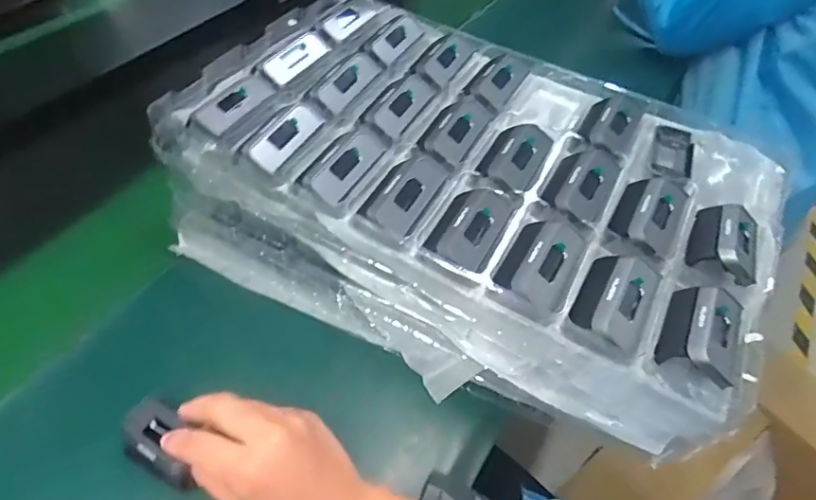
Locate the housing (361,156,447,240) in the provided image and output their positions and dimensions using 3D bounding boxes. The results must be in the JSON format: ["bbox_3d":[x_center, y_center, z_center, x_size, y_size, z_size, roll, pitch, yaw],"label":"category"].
[{"bbox_3d":[-0.002,-0.045,0.417,0.041,0.017,0.072,27,53,17],"label":"housing"}]

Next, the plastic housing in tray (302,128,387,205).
[{"bbox_3d":[-0.050,-0.072,0.434,0.035,0.011,0.081,28,53,17],"label":"plastic housing in tray"}]

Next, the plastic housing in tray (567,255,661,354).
[{"bbox_3d":[0.149,0.033,0.381,0.047,0.028,0.076,25,52,15],"label":"plastic housing in tray"}]

